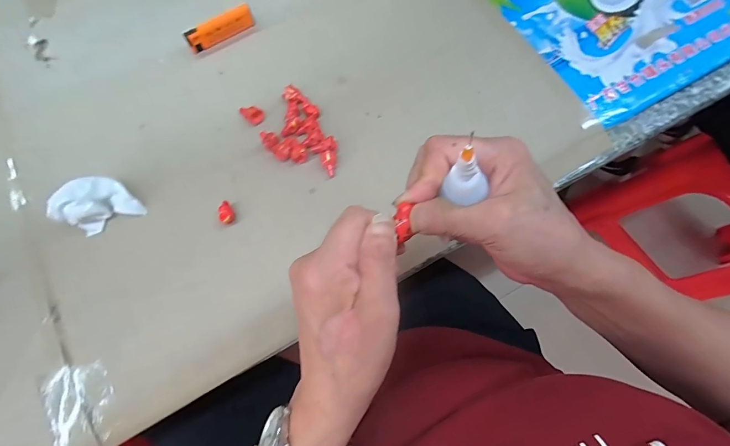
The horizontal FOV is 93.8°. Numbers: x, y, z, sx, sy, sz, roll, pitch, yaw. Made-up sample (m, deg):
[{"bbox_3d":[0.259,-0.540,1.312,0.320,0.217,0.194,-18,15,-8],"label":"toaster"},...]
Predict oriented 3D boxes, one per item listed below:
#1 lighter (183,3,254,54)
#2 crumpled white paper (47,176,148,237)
[{"bbox_3d":[-0.167,-0.225,0.398,0.080,0.022,0.016,-33,75,-9],"label":"lighter"},{"bbox_3d":[-0.252,-0.018,0.321,0.062,0.039,0.039,-25,74,-6],"label":"crumpled white paper"}]

